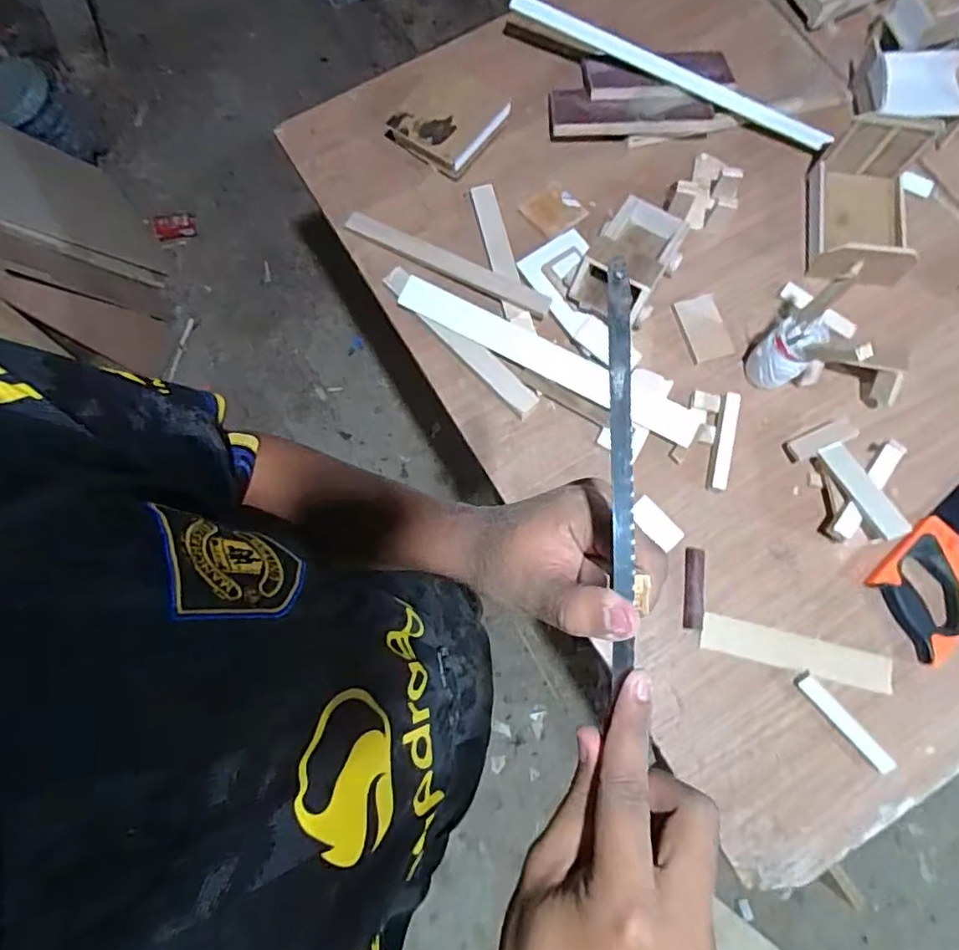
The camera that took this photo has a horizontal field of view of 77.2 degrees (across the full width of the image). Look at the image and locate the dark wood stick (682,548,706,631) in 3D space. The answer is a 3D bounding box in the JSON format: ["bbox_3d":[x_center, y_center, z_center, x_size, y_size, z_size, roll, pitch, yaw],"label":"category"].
[{"bbox_3d":[0.266,0.140,0.739,0.023,0.012,0.098,7,78,3],"label":"dark wood stick"}]

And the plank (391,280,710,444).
[{"bbox_3d":[0.087,-0.153,0.789,0.420,0.023,0.052,28,80,7],"label":"plank"}]

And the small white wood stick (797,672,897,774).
[{"bbox_3d":[0.422,0.286,0.694,0.021,0.014,0.130,-40,80,-7],"label":"small white wood stick"}]

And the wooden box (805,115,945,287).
[{"bbox_3d":[0.523,-0.362,0.800,0.122,0.092,0.175,7,78,3],"label":"wooden box"}]

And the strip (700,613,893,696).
[{"bbox_3d":[0.379,0.214,0.725,0.221,0.011,0.043,13,78,4],"label":"strip"}]

